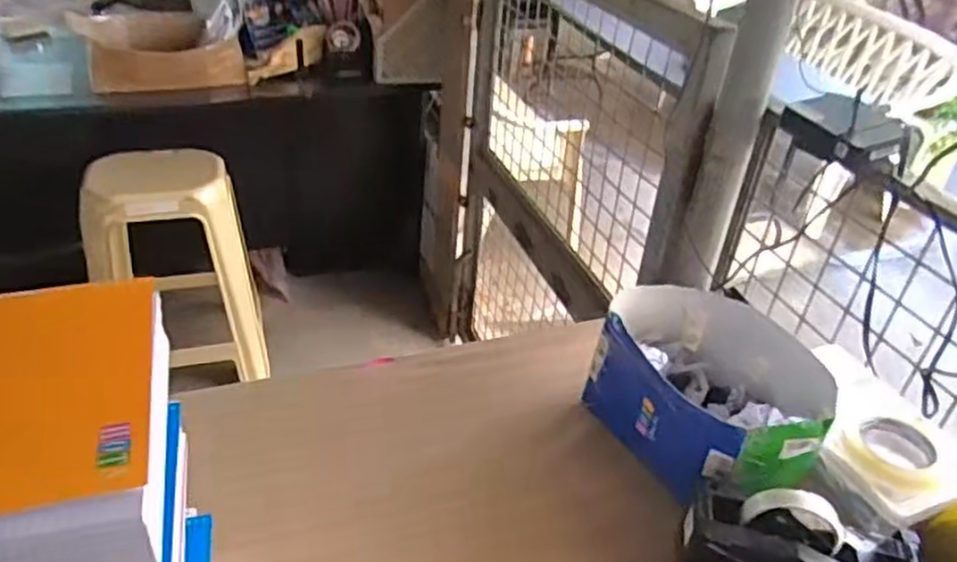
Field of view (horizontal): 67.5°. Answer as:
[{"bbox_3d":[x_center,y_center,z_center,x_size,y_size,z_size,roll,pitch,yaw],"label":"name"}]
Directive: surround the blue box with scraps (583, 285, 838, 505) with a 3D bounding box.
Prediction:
[{"bbox_3d":[0.278,0.123,0.870,0.236,0.130,0.302,-9,37,-22],"label":"blue box with scraps"}]

